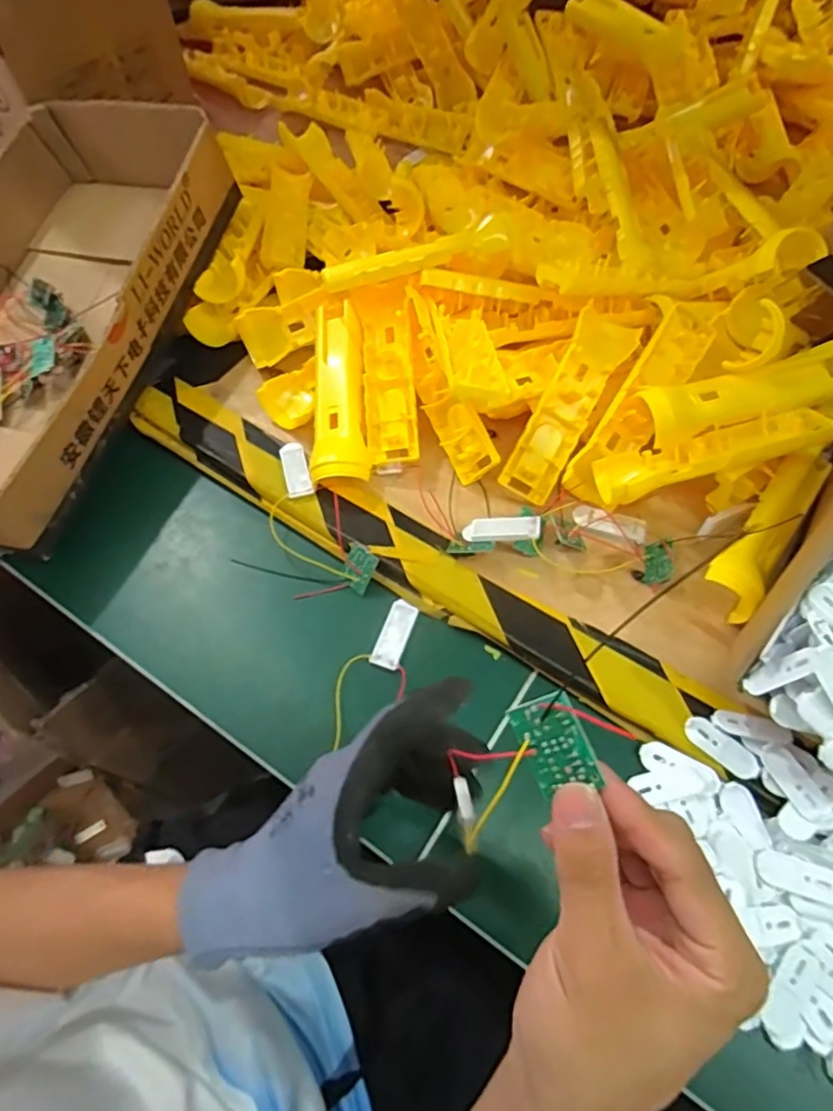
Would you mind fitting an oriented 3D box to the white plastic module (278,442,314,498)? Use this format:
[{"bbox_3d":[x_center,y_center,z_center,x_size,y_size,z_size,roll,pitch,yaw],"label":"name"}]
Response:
[{"bbox_3d":[-0.102,-0.072,0.519,0.021,0.008,0.055,-15,62,-8],"label":"white plastic module"}]

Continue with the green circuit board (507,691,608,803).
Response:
[{"bbox_3d":[0.049,0.068,0.220,0.025,0.004,0.033,-28,80,34],"label":"green circuit board"}]

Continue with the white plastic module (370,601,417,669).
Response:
[{"bbox_3d":[-0.016,0.059,0.459,0.020,0.012,0.054,18,62,9],"label":"white plastic module"}]

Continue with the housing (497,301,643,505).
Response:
[{"bbox_3d":[0.123,-0.123,0.496,0.044,0.032,0.164,29,89,17],"label":"housing"}]

